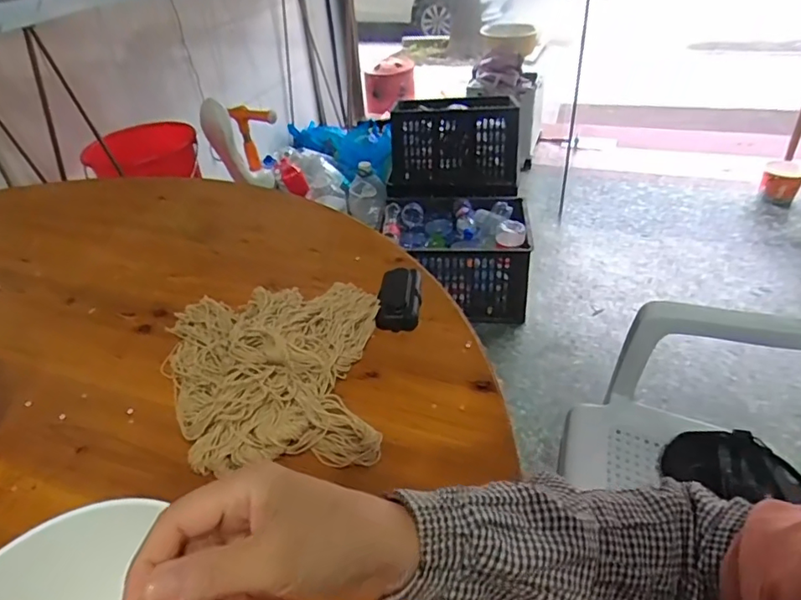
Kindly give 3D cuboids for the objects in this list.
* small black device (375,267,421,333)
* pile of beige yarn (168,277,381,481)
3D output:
[{"bbox_3d":[-0.001,-0.003,0.685,0.051,0.027,0.099,0,38,5],"label":"small black device"},{"bbox_3d":[-0.150,0.049,0.597,0.246,0.066,0.278,-4,38,0],"label":"pile of beige yarn"}]

